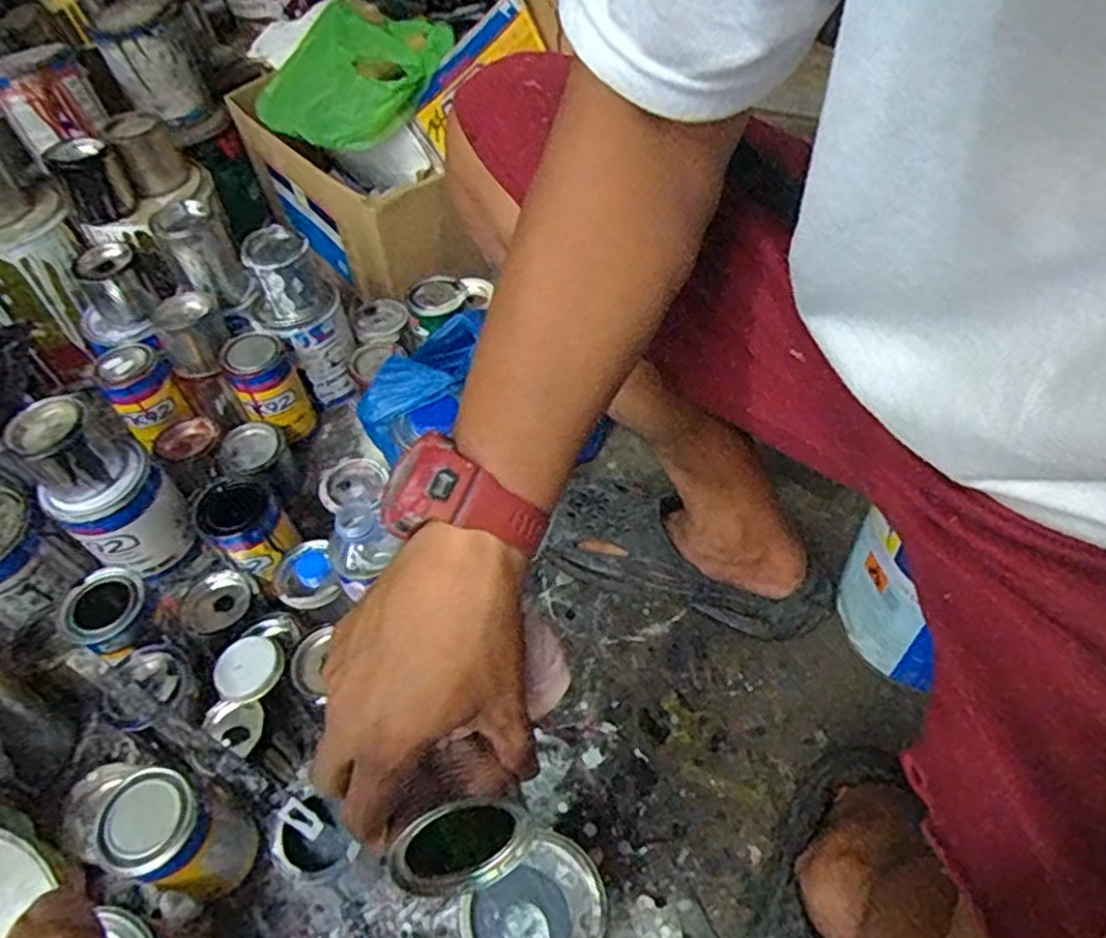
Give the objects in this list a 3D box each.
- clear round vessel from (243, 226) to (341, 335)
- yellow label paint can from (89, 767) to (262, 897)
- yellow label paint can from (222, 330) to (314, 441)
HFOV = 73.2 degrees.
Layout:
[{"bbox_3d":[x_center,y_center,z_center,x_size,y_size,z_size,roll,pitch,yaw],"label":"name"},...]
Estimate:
[{"bbox_3d":[-0.312,-0.221,0.861,0.096,0.091,0.087,-21,51,-11],"label":"clear round vessel"},{"bbox_3d":[-0.280,0.288,0.571,0.064,0.144,0.066,-3,50,3],"label":"yellow label paint can"},{"bbox_3d":[-0.332,-0.092,0.872,0.071,0.122,0.069,-29,53,-18],"label":"yellow label paint can"}]

